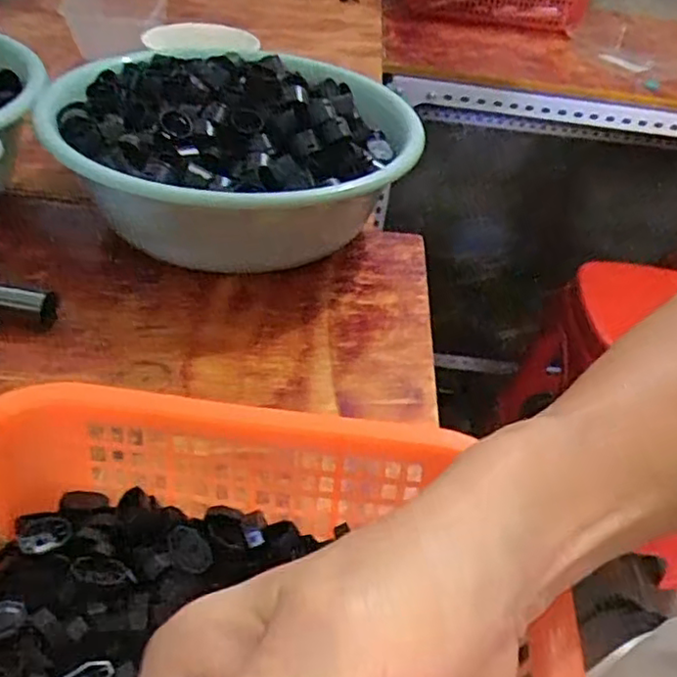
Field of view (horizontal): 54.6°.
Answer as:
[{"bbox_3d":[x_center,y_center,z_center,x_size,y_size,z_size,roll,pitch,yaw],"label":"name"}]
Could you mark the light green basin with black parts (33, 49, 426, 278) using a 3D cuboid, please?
[{"bbox_3d":[-0.086,-0.145,0.542,0.284,0.118,0.280,4,40,-3],"label":"light green basin with black parts"}]

